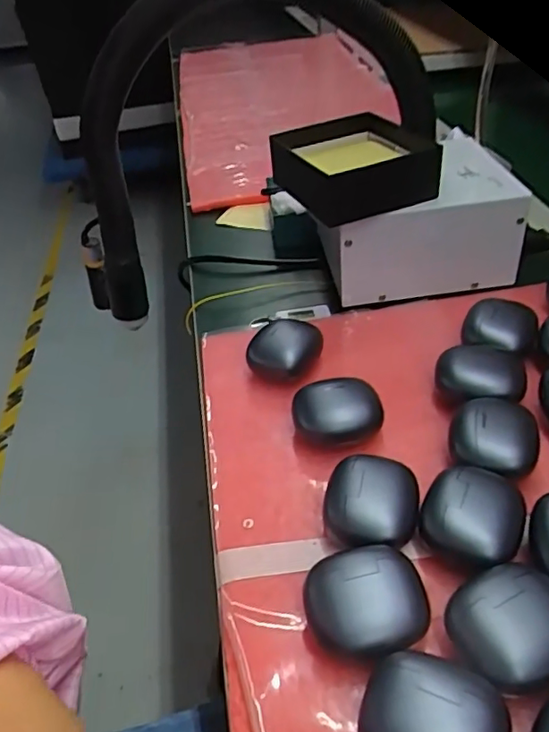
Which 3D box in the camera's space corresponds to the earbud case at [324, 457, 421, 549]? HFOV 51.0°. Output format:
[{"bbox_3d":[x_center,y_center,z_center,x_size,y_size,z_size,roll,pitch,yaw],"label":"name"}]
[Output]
[{"bbox_3d":[0.054,0.078,0.321,0.050,0.032,0.050,1,40,8],"label":"earbud case"}]

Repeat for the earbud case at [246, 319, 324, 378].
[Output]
[{"bbox_3d":[0.008,-0.009,0.435,0.046,0.034,0.046,16,45,24],"label":"earbud case"}]

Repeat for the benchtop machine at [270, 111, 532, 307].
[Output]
[{"bbox_3d":[0.102,-0.131,0.497,0.186,0.129,0.122,-10,40,-5],"label":"benchtop machine"}]

